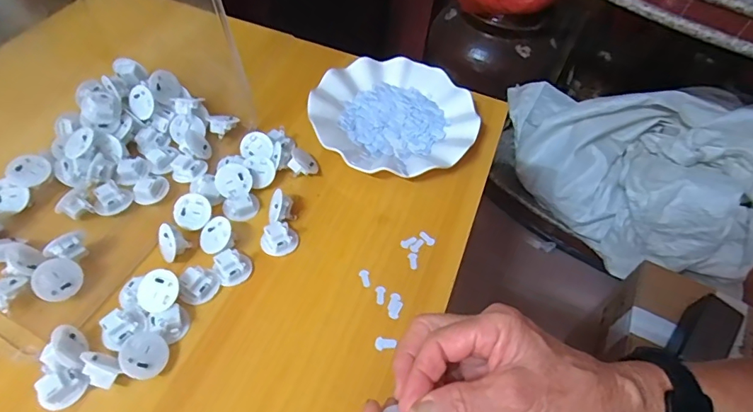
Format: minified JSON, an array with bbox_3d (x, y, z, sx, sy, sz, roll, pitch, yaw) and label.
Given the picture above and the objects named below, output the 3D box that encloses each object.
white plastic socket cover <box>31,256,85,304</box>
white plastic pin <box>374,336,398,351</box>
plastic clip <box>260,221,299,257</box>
[{"bbox_3d":[-0.251,0.058,0.368,0.016,0.032,0.033,-8,21,43],"label":"white plastic socket cover"},{"bbox_3d":[0.008,0.110,0.375,0.017,0.004,0.012,12,52,3],"label":"white plastic pin"},{"bbox_3d":[-0.086,0.029,0.419,0.031,0.014,0.029,3,52,-4],"label":"plastic clip"}]

